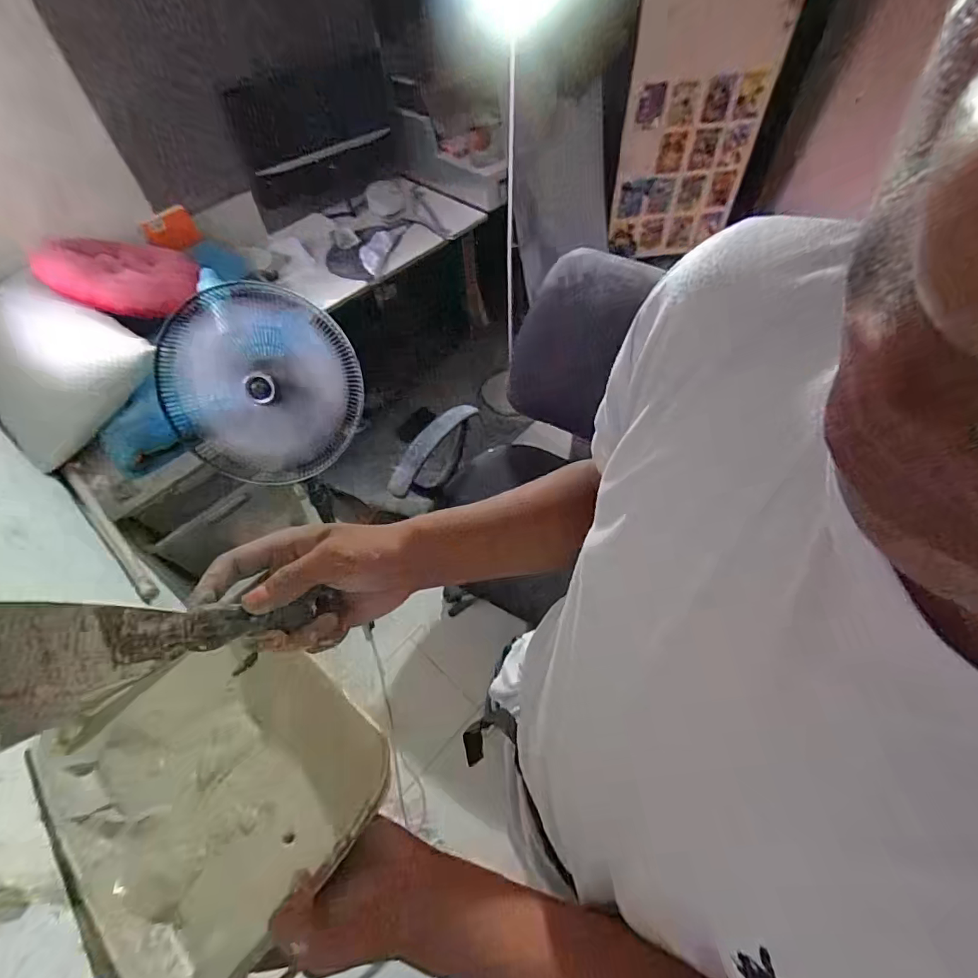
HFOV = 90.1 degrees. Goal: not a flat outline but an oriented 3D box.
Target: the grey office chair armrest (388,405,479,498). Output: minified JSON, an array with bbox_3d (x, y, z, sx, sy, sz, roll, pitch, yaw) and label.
[{"bbox_3d":[-0.139,-0.079,1.224,0.075,0.190,0.285,32,63,22],"label":"grey office chair armrest"}]

